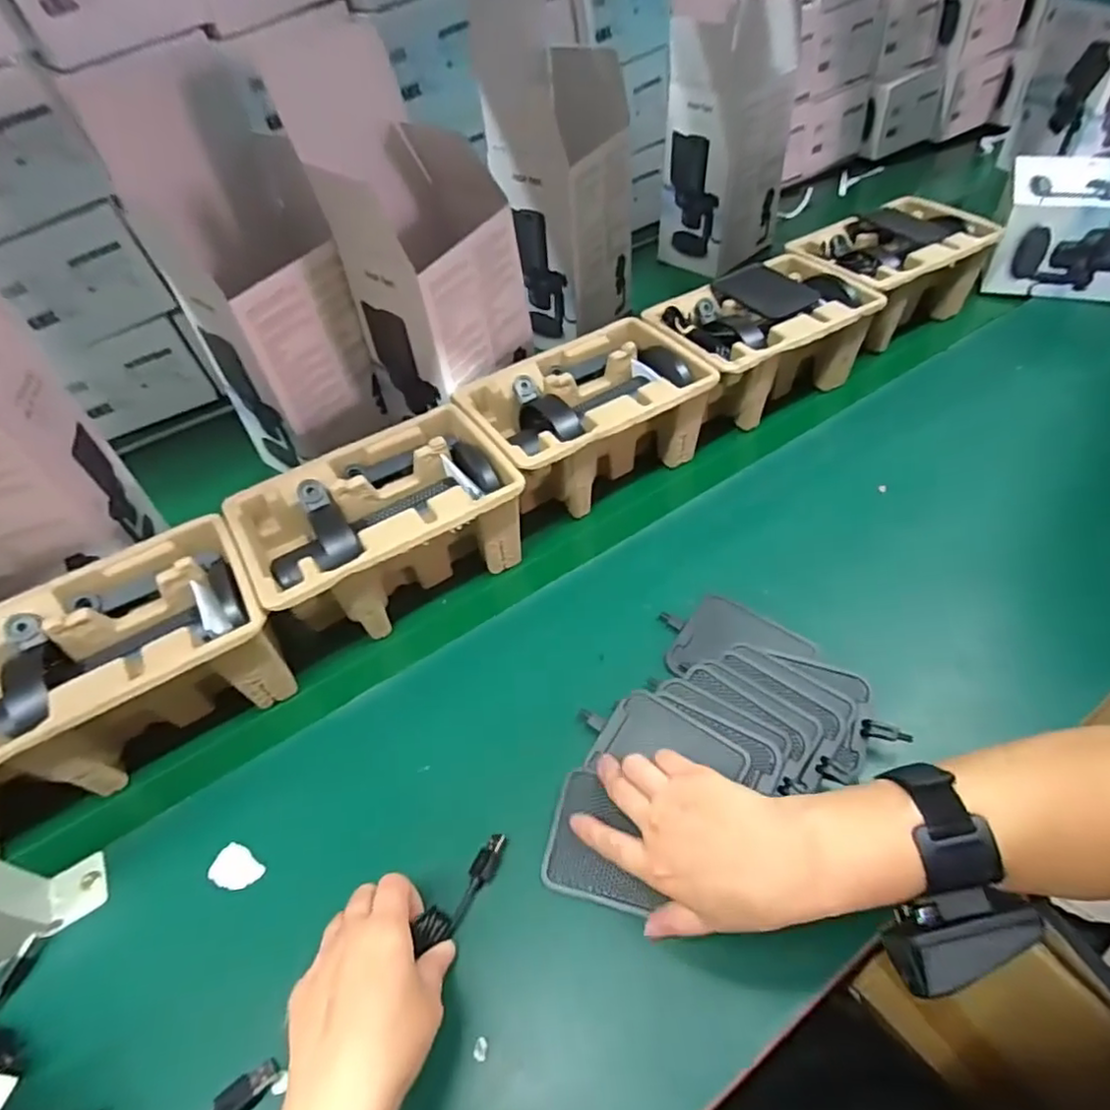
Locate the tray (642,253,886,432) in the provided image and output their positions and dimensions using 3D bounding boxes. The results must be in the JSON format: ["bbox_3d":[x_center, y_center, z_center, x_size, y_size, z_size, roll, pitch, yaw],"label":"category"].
[{"bbox_3d":[0.227,-0.234,0.707,0.231,0.117,0.147,-28,52,-17],"label":"tray"}]

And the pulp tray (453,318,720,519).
[{"bbox_3d":[0.033,-0.134,0.640,0.222,0.102,0.148,-30,52,-18],"label":"pulp tray"}]

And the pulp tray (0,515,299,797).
[{"bbox_3d":[-0.335,0.088,0.486,0.228,0.103,0.144,-30,53,-18],"label":"pulp tray"}]

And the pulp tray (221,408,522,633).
[{"bbox_3d":[-0.149,-0.025,0.560,0.227,0.096,0.148,-28,52,-17],"label":"pulp tray"}]

